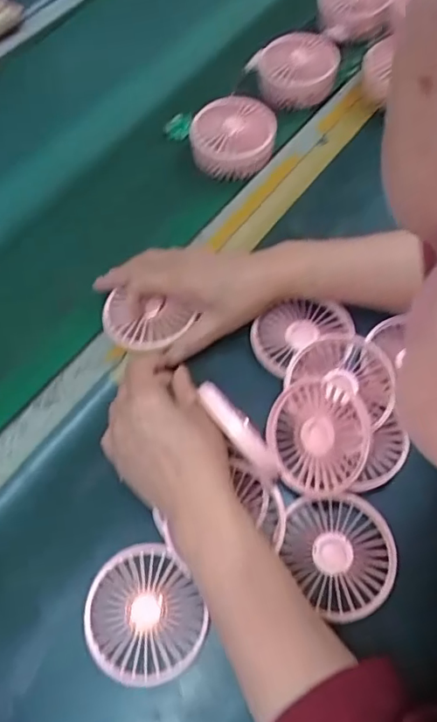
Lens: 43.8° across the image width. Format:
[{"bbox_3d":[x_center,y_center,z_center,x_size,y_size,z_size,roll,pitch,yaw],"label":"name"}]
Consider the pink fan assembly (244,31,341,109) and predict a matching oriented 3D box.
[{"bbox_3d":[0.092,-0.344,0.636,0.101,0.043,0.087,-23,62,-9],"label":"pink fan assembly"}]

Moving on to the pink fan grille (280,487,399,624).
[{"bbox_3d":[0.091,0.140,0.406,0.080,0.016,0.086,-2,61,3],"label":"pink fan grille"}]

